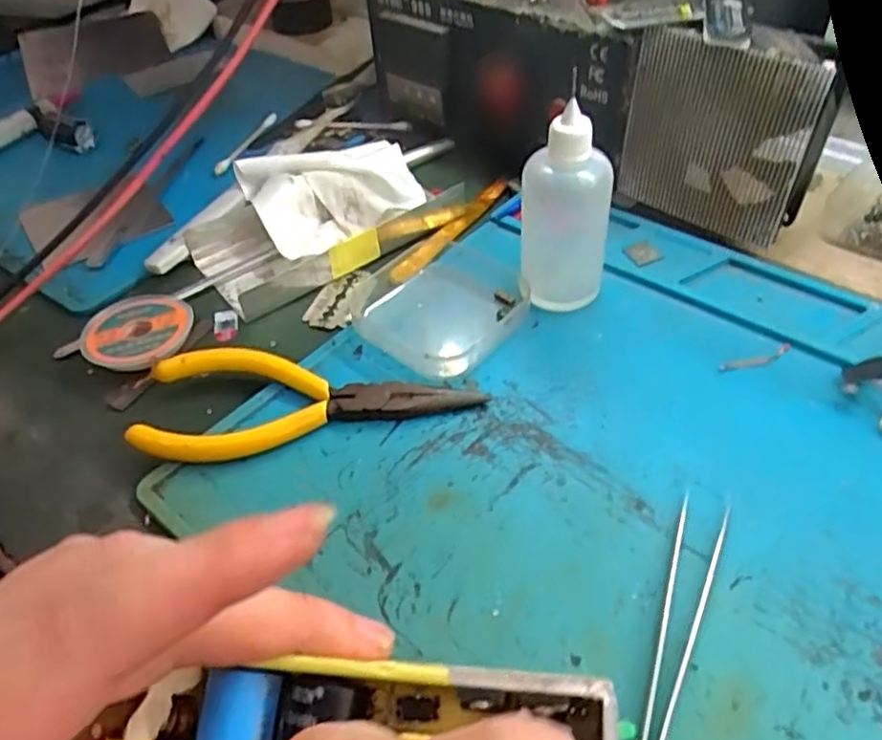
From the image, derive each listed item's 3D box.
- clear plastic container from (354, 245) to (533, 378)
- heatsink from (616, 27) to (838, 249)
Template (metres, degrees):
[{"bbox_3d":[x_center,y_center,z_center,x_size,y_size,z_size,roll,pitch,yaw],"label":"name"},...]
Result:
[{"bbox_3d":[0.004,-0.029,0.299,0.059,0.011,0.073,31,56,30],"label":"clear plastic container"},{"bbox_3d":[0.119,-0.100,0.304,0.075,0.086,0.019,23,52,25],"label":"heatsink"}]

